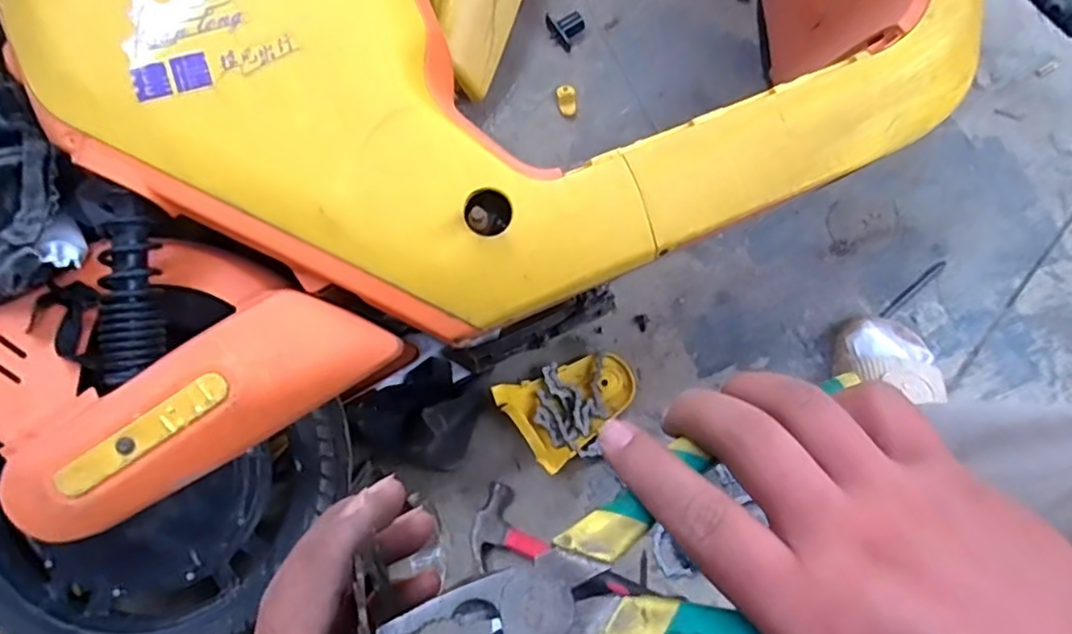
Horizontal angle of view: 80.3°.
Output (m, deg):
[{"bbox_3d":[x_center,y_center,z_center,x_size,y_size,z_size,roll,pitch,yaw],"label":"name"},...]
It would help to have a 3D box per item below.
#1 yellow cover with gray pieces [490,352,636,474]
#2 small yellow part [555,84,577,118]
[{"bbox_3d":[0.046,0.109,0.761,0.158,0.026,0.113,-23,74,-5],"label":"yellow cover with gray pieces"},{"bbox_3d":[0.043,-0.301,0.884,0.025,0.020,0.043,-12,74,-2],"label":"small yellow part"}]

